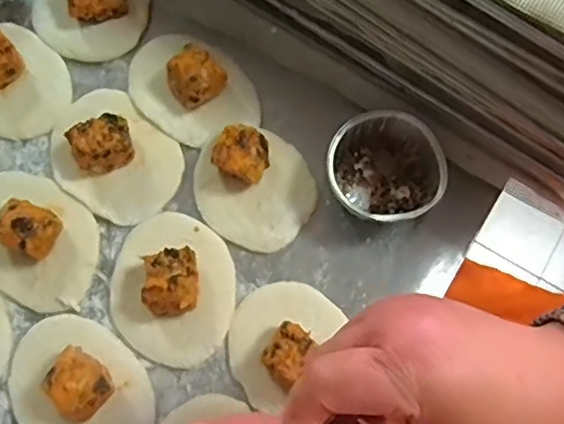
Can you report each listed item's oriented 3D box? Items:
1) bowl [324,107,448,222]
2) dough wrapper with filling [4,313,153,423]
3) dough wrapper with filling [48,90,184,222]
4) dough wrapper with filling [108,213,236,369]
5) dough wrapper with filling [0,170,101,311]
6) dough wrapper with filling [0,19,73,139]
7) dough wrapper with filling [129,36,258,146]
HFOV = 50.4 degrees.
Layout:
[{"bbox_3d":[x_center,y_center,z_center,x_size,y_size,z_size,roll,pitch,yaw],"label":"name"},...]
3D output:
[{"bbox_3d":[0.073,-0.028,0.430,0.080,0.037,0.080,0,75,-1],"label":"bowl"},{"bbox_3d":[-0.135,0.116,0.386,0.080,0.033,0.103,-42,80,-12],"label":"dough wrapper with filling"},{"bbox_3d":[-0.125,-0.045,0.435,0.104,0.038,0.079,43,78,10],"label":"dough wrapper with filling"},{"bbox_3d":[-0.077,0.048,0.407,0.084,0.034,0.102,0,75,-1],"label":"dough wrapper with filling"},{"bbox_3d":[-0.179,0.014,0.416,0.108,0.034,0.078,31,76,7],"label":"dough wrapper with filling"},{"bbox_3d":[-0.210,-0.105,0.452,0.079,0.039,0.103,-43,80,-12],"label":"dough wrapper with filling"},{"bbox_3d":[-0.070,-0.098,0.448,0.075,0.035,0.101,-43,80,-12],"label":"dough wrapper with filling"}]

